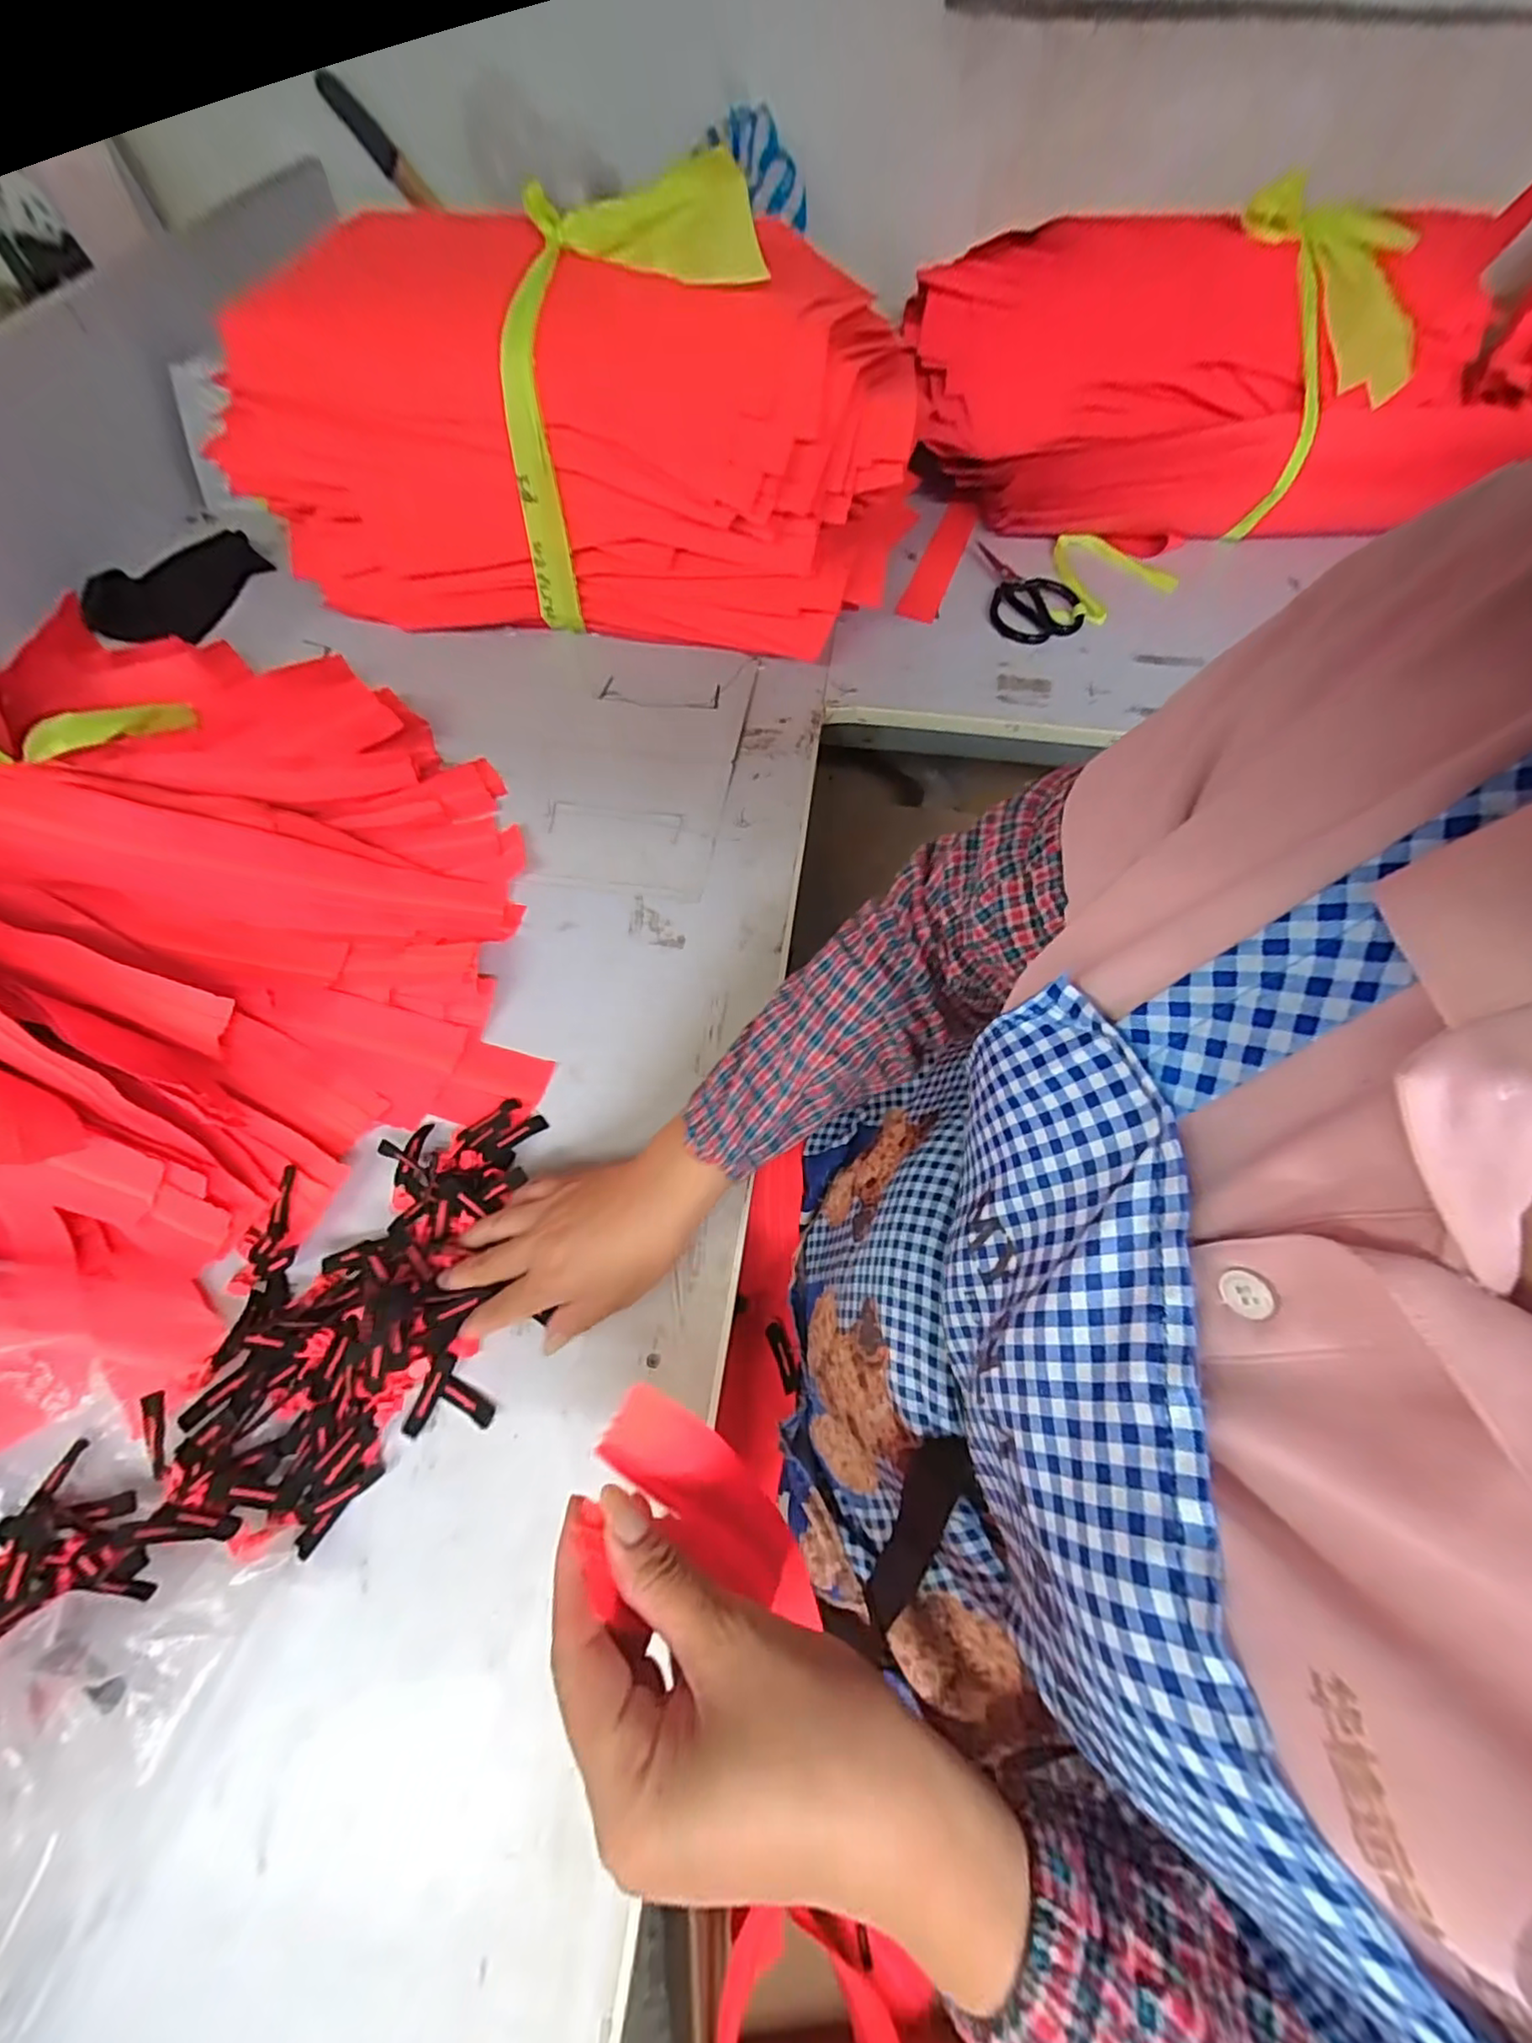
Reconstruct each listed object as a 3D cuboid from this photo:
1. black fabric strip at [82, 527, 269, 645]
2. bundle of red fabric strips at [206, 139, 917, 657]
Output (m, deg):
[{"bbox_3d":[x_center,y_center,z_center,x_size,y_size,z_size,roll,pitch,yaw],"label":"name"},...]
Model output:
[{"bbox_3d":[-0.708,-0.518,0.786,0.200,0.081,0.018,-33,50,-14],"label":"black fabric strip"},{"bbox_3d":[-0.184,-0.608,0.691,0.667,0.284,0.293,10,62,4],"label":"bundle of red fabric strips"}]

